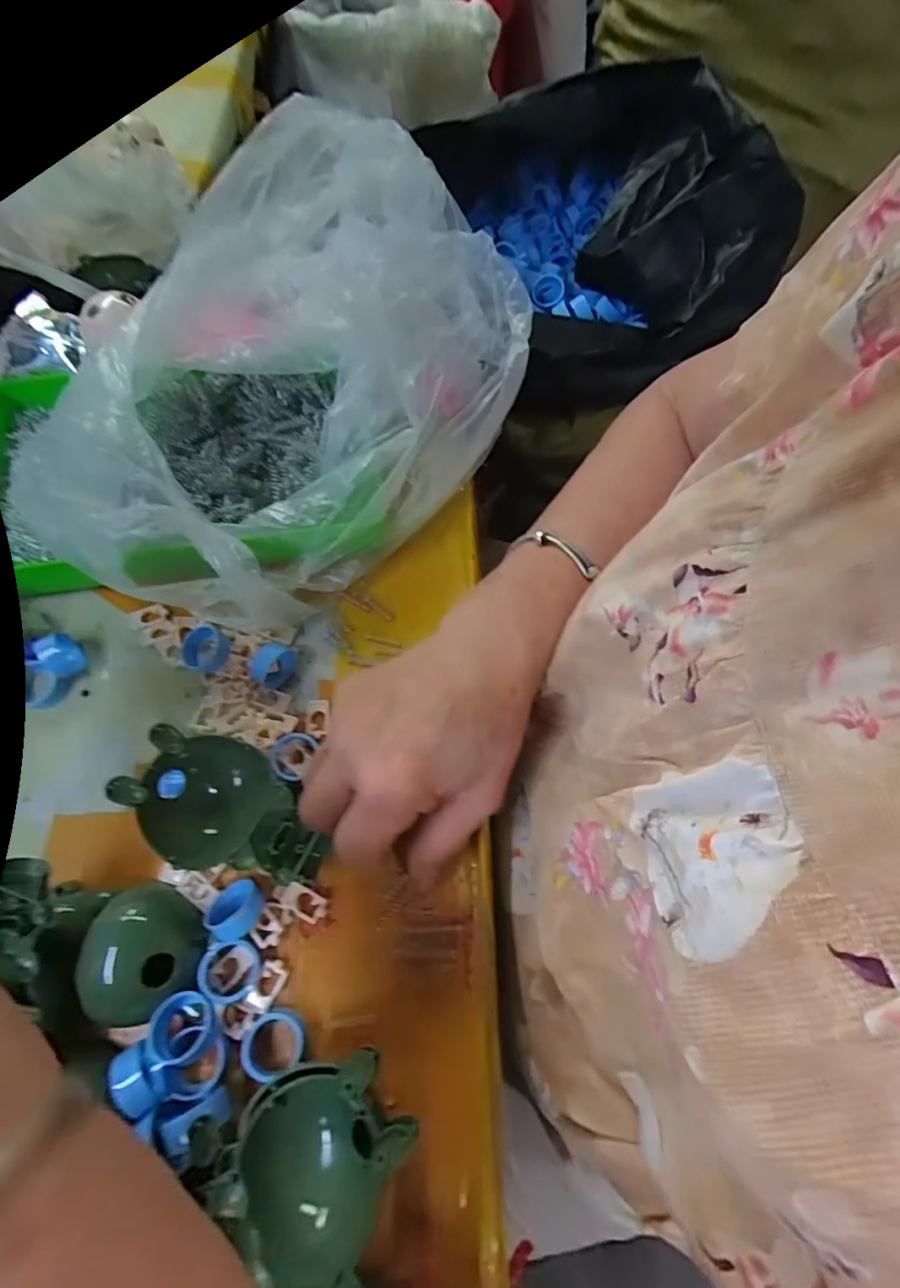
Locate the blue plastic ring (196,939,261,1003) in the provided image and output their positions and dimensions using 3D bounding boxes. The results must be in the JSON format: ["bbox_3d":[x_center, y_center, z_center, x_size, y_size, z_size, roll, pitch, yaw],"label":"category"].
[{"bbox_3d":[-0.104,0.153,0.251,0.026,0.010,0.025,0,68,-1],"label":"blue plastic ring"}]

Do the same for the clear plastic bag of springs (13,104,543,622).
[{"bbox_3d":[-0.083,-0.150,0.313,0.184,0.129,0.303,32,71,11],"label":"clear plastic bag of springs"}]

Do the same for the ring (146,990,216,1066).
[{"bbox_3d":[-0.121,0.170,0.237,0.025,0.016,0.026,0,68,-1],"label":"ring"}]

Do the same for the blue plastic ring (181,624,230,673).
[{"bbox_3d":[-0.142,0.003,0.310,0.029,0.011,0.026,32,71,11],"label":"blue plastic ring"}]

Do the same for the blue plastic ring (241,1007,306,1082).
[{"bbox_3d":[-0.079,0.180,0.242,0.027,0.012,0.025,0,68,-1],"label":"blue plastic ring"}]

